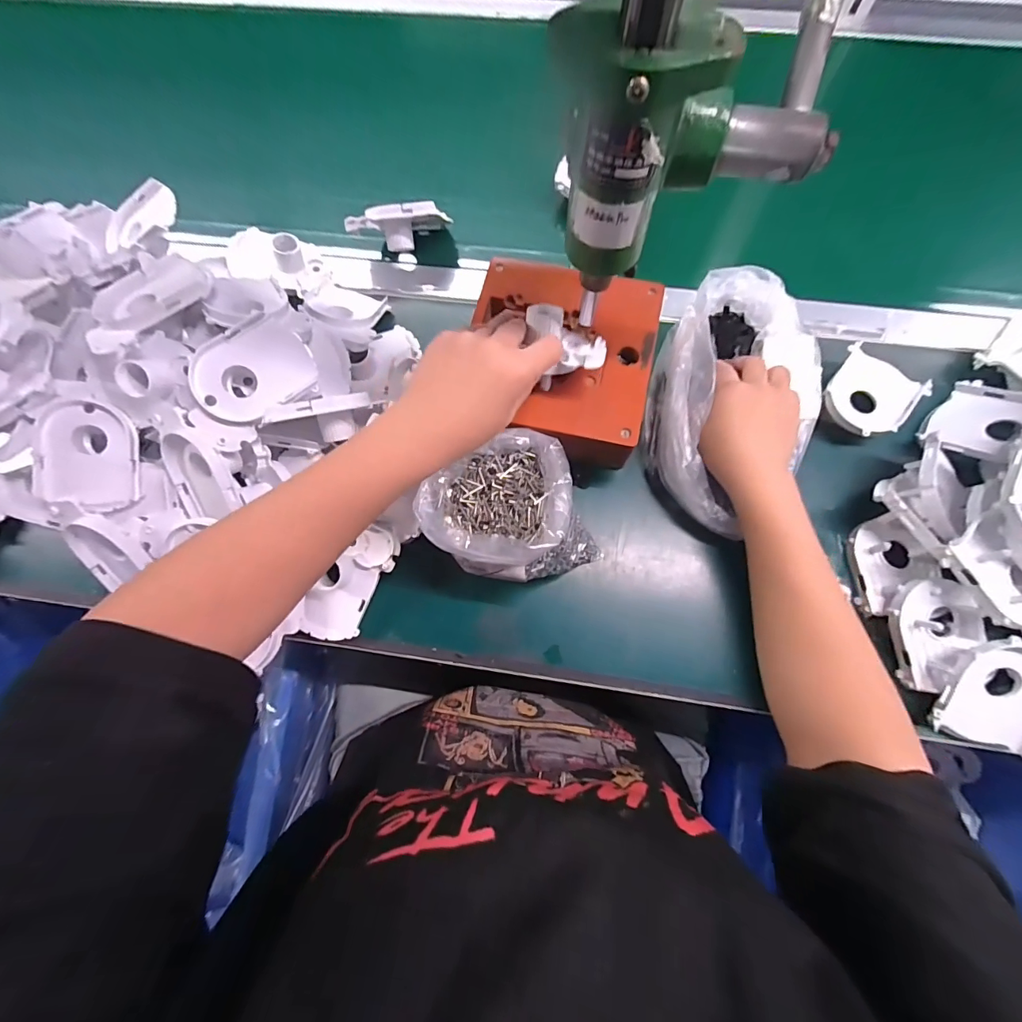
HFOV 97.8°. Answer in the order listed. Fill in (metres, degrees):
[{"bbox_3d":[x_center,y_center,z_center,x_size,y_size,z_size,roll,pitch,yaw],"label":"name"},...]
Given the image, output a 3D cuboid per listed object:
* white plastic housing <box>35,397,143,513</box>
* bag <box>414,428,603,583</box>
[{"bbox_3d":[-0.337,-0.045,0.356,0.067,0.031,0.083,7,92,-17],"label":"white plastic housing"},{"bbox_3d":[-0.003,0.006,0.351,0.113,0.086,0.106,-24,76,-4],"label":"bag"}]

